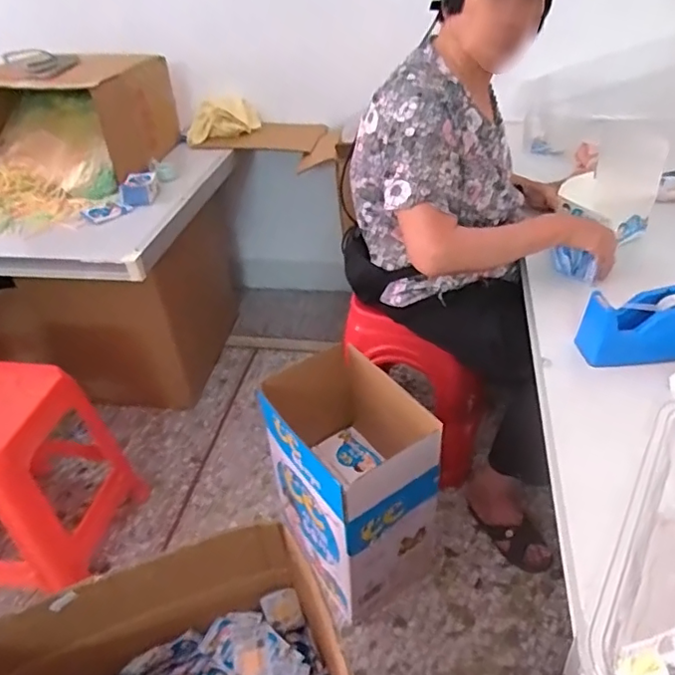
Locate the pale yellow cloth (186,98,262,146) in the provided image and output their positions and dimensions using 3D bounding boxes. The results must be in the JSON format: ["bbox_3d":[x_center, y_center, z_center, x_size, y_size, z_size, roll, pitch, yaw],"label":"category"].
[{"bbox_3d":[-0.357,-0.688,1.761,0.243,0.115,0.104,-16,40,-14],"label":"pale yellow cloth"}]

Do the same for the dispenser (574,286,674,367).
[{"bbox_3d":[0.479,-0.023,0.848,0.213,0.092,0.074,-4,38,-1],"label":"dispenser"}]

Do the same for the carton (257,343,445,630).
[{"bbox_3d":[0.025,0.313,1.239,0.270,0.461,0.371,-21,41,-20],"label":"carton"}]

